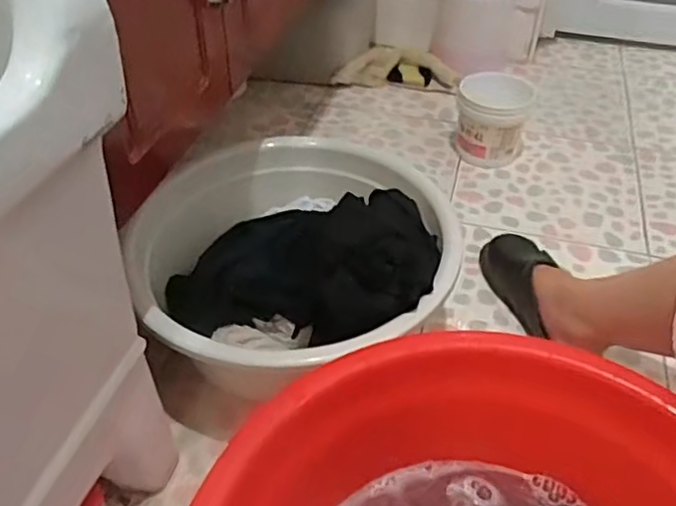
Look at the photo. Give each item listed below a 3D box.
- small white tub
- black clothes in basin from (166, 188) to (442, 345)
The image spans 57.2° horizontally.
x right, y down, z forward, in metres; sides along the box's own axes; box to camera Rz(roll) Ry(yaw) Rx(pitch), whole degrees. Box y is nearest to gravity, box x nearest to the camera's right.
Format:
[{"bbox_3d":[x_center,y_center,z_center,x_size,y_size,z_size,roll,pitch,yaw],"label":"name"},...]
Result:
[{"bbox_3d":[0.261,-0.227,1.058,0.121,0.129,0.101,13,45,13],"label":"small white tub"},{"bbox_3d":[-0.038,0.010,0.747,0.305,0.124,0.210,12,46,10],"label":"black clothes in basin"}]

